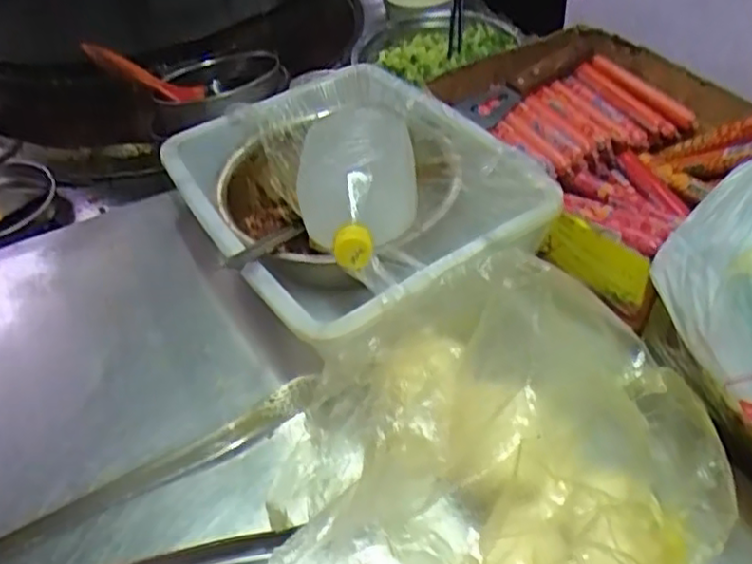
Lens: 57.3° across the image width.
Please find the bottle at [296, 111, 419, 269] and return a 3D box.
[{"bbox_3d":[-0.014,-0.069,0.510,0.087,0.067,0.130,-2,40,4],"label":"bottle"}]

